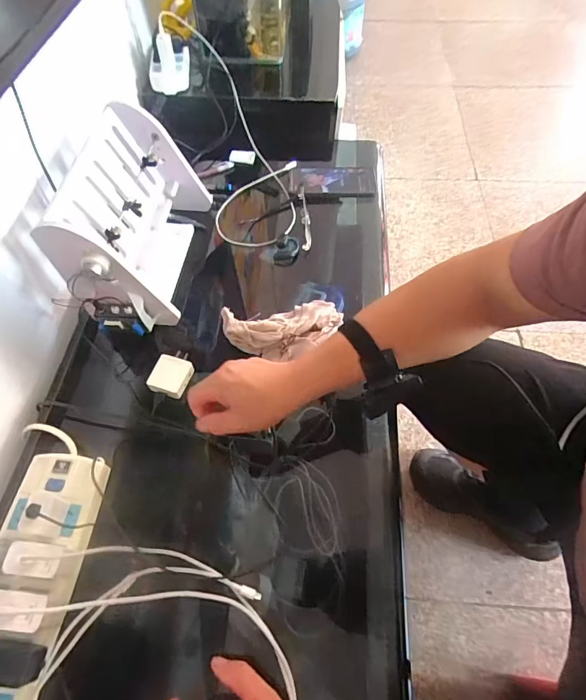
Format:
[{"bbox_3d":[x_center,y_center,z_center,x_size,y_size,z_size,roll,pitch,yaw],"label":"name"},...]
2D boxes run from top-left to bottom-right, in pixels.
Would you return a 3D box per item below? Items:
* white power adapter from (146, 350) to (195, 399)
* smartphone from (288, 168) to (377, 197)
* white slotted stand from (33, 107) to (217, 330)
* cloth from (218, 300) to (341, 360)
[{"bbox_3d":[-0.163,0.030,0.564,0.045,0.022,0.063,15,60,10],"label":"white power adapter"},{"bbox_3d":[0.075,-0.320,0.789,0.159,0.014,0.076,1,59,2],"label":"smartphone"},{"bbox_3d":[-0.228,-0.191,0.612,0.130,0.174,0.280,2,59,2],"label":"white slotted stand"},{"bbox_3d":[-0.013,-0.030,0.595,0.167,0.029,0.083,-7,59,-3],"label":"cloth"}]

